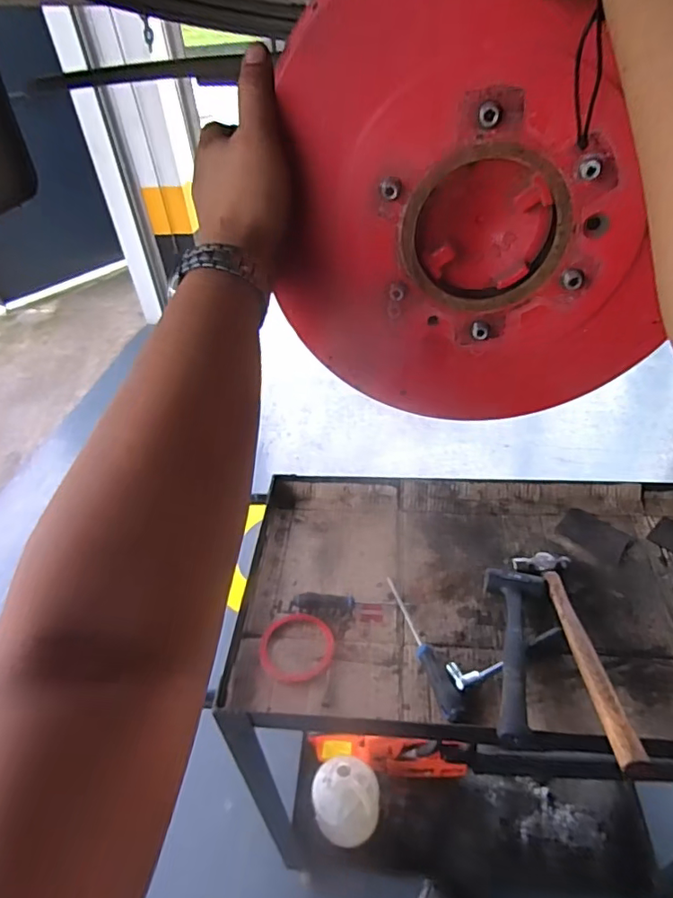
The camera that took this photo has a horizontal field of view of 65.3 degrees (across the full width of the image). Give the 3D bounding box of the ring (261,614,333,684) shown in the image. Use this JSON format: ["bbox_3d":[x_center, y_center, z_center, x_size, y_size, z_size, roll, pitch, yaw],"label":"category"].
[{"bbox_3d":[-0.060,0.298,0.794,0.110,0.006,0.109,-3,40,3],"label":"ring"}]

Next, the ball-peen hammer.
[{"bbox_3d":[0.329,0.272,0.739,0.088,0.068,0.344,-1,40,5],"label":"ball-peen hammer"}]

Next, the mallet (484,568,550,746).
[{"bbox_3d":[0.249,0.285,0.751,0.090,0.053,0.269,9,42,16],"label":"mallet"}]

